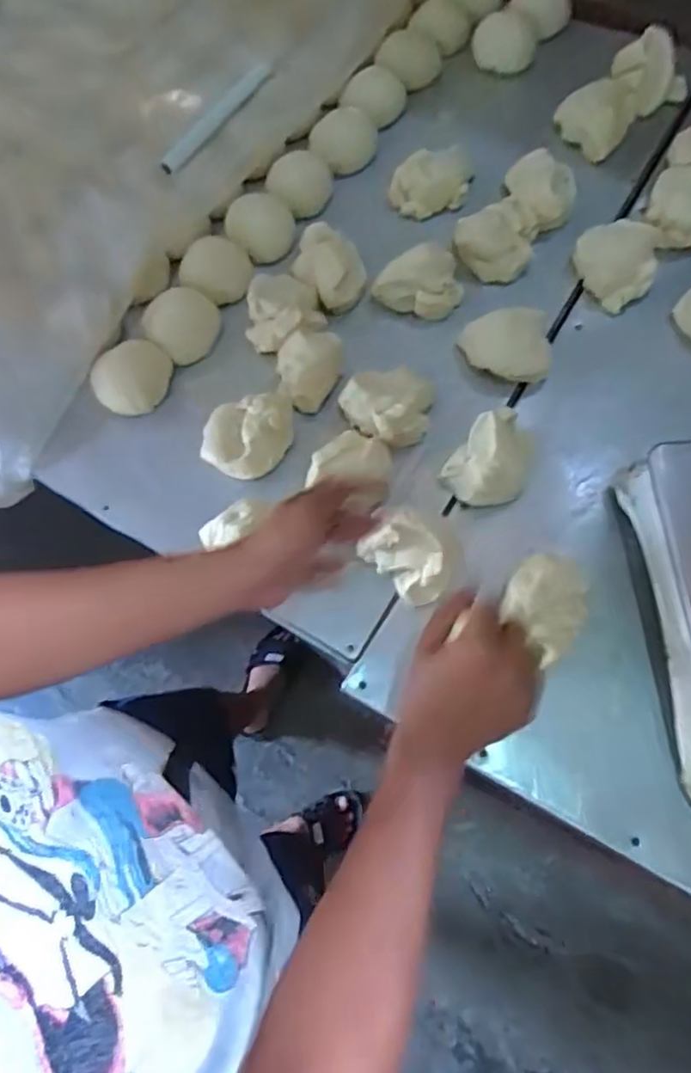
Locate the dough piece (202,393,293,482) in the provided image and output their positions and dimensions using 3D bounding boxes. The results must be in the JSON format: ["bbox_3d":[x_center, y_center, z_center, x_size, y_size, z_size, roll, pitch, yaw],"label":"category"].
[{"bbox_3d":[-0.110,-0.110,0.723,0.103,0.054,0.090,-1,68,4],"label":"dough piece"}]

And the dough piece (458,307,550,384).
[{"bbox_3d":[0.183,-0.222,0.740,0.102,0.065,0.080,9,69,8],"label":"dough piece"}]

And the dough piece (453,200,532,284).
[{"bbox_3d":[0.183,-0.359,0.792,0.090,0.047,0.088,-21,68,-4],"label":"dough piece"}]

